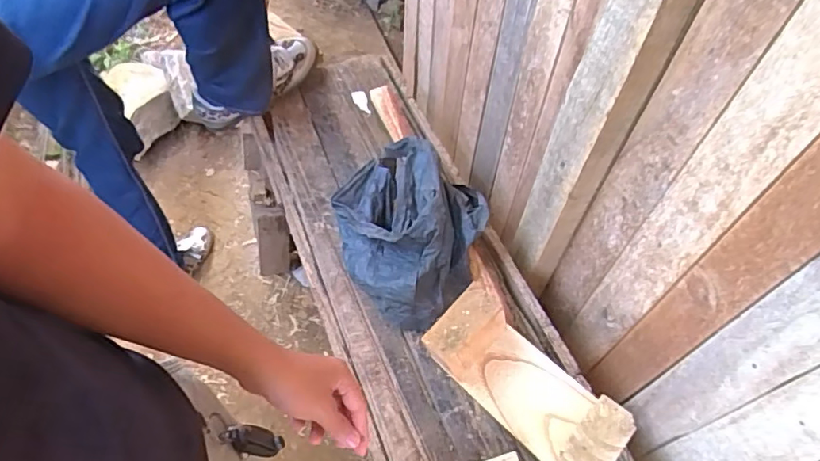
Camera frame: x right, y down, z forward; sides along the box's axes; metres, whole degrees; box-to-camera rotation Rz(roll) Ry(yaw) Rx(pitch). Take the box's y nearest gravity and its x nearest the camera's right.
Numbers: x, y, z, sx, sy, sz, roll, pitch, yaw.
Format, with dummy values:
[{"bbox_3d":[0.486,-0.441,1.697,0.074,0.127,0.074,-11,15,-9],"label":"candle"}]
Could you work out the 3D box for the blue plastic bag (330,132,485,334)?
[{"bbox_3d":[0.006,-0.019,0.897,0.250,0.155,0.260,36,60,22],"label":"blue plastic bag"}]

